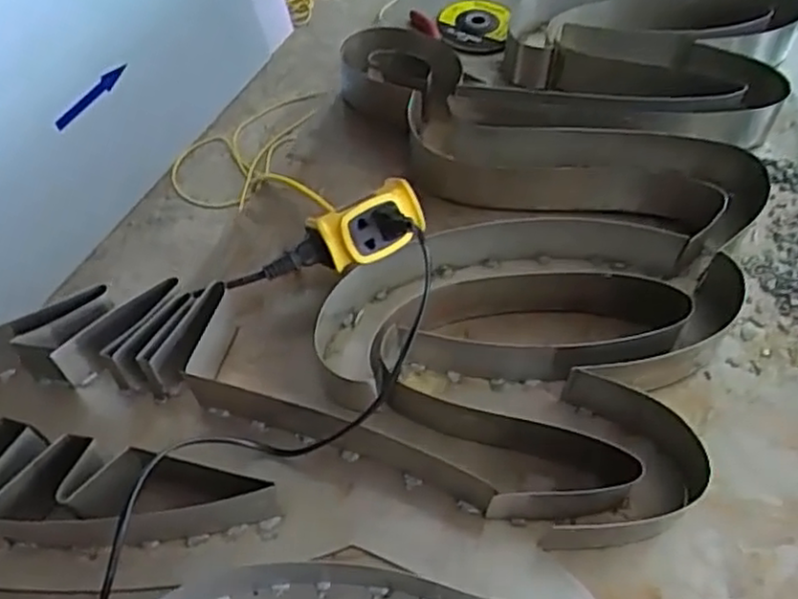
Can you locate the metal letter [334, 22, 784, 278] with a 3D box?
[{"bbox_3d":[0.112,-0.141,0.663,0.416,0.057,0.150,26,57,18],"label":"metal letter"}]

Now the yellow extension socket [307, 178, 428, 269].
[{"bbox_3d":[-0.022,-0.058,0.558,0.082,0.040,0.051,-28,101,-7],"label":"yellow extension socket"}]

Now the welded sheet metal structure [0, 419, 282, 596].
[{"bbox_3d":[-0.238,0.135,0.458,0.310,0.054,0.087,7,53,5],"label":"welded sheet metal structure"}]

